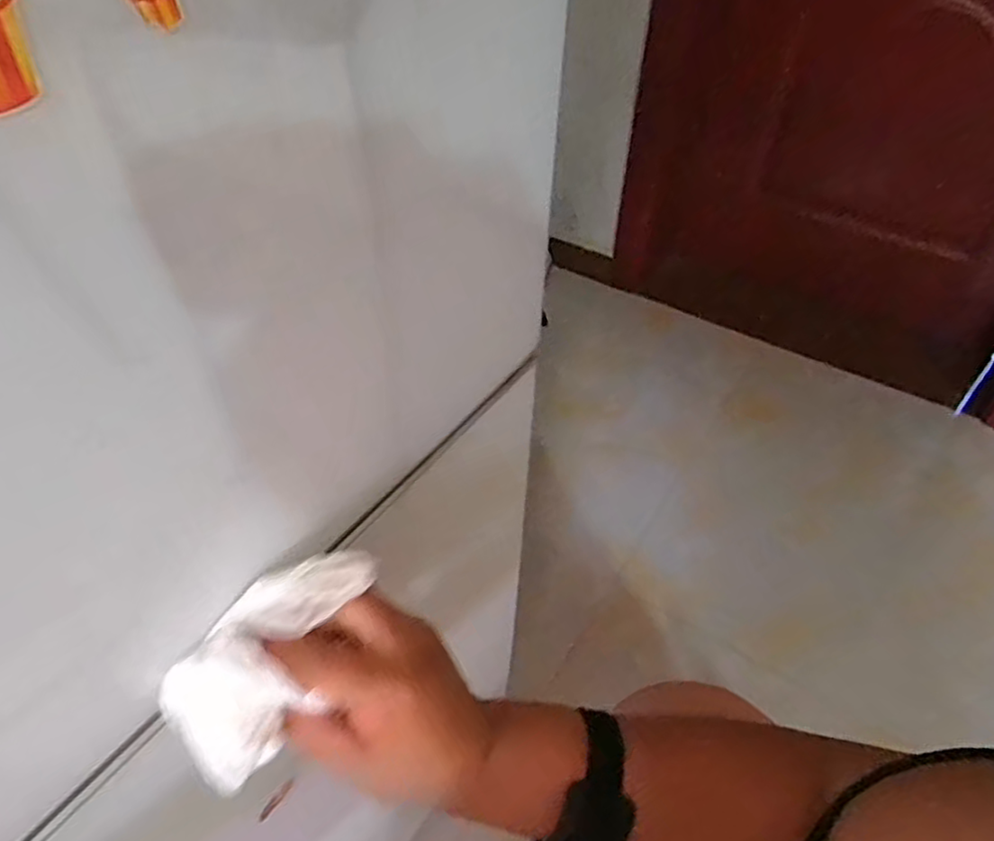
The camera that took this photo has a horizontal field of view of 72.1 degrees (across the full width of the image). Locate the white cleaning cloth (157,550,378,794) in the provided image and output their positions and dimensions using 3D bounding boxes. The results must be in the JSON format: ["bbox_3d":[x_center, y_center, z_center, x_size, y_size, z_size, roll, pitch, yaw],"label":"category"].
[{"bbox_3d":[-0.099,0.109,0.315,0.112,0.060,0.020,-48,19,-16],"label":"white cleaning cloth"}]

